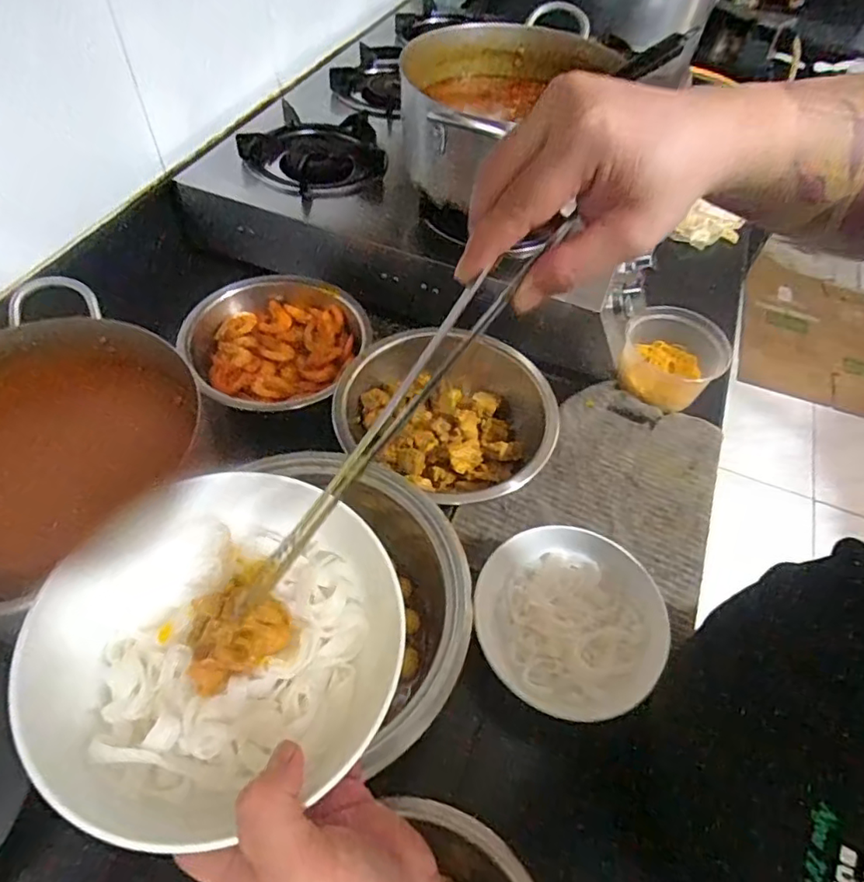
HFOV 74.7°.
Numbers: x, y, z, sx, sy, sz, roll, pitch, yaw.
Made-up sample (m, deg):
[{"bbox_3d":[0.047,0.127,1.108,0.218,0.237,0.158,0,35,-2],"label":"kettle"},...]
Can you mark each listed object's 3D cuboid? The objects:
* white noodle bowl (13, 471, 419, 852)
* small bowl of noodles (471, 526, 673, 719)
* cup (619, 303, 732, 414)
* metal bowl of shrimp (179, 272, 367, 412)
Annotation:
[{"bbox_3d":[-0.104,0.096,0.292,0.167,0.052,0.173,2,54,-3],"label":"white noodle bowl"},{"bbox_3d":[0.126,0.170,0.530,0.165,0.064,0.156,2,54,-3],"label":"small bowl of noodles"},{"bbox_3d":[0.308,-0.107,0.738,0.128,0.078,0.119,20,55,10],"label":"cup"},{"bbox_3d":[-0.180,-0.111,0.672,0.203,0.076,0.193,2,54,-3],"label":"metal bowl of shrimp"}]

